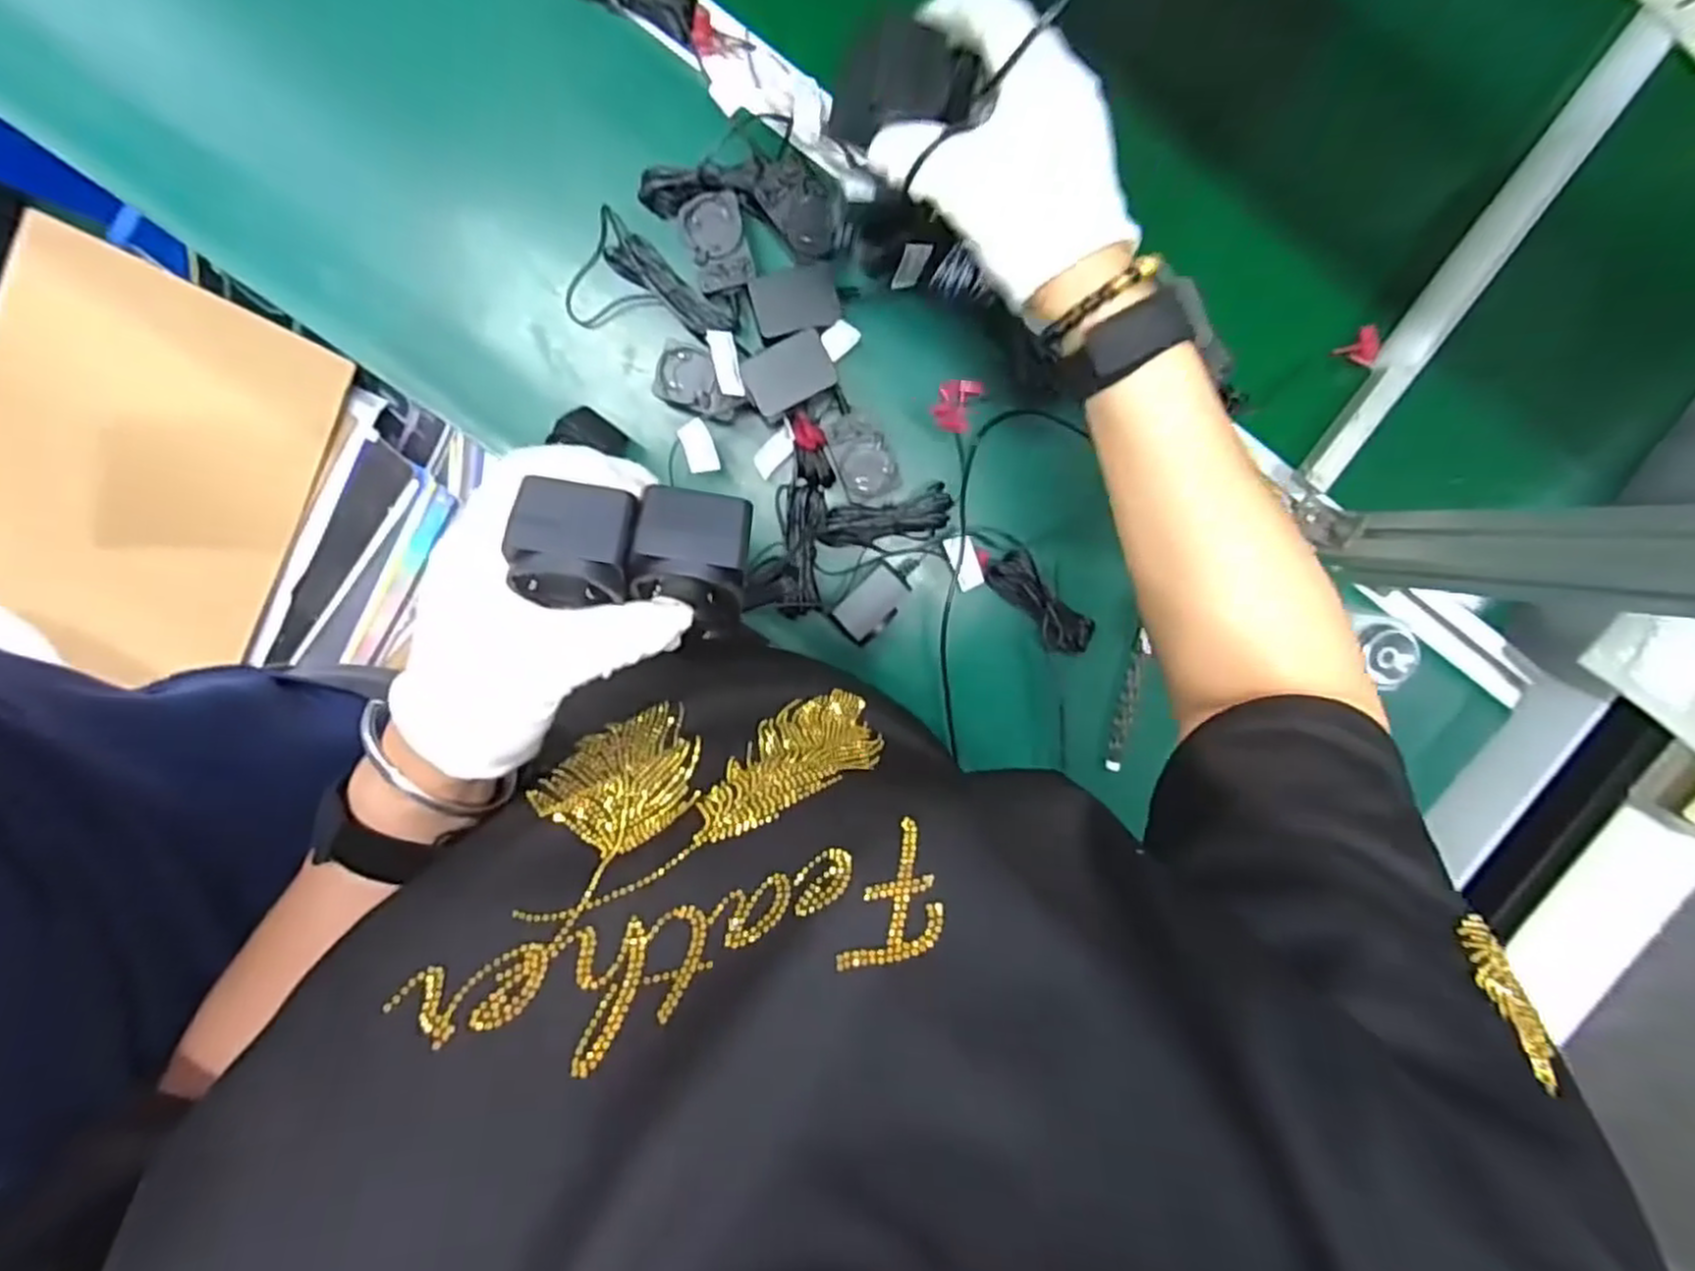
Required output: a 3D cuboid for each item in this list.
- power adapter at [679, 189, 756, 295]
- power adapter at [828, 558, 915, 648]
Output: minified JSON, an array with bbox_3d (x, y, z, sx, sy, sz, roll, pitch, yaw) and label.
[{"bbox_3d":[-0.087,-0.263,0.506,0.040,0.019,0.058,-13,99,-1],"label":"power adapter"},{"bbox_3d":[0.018,-0.023,0.552,0.036,0.038,0.056,43,94,-8],"label":"power adapter"}]

